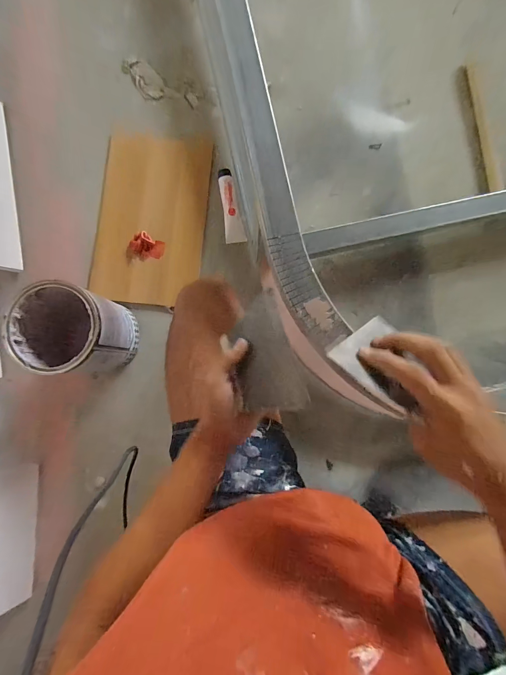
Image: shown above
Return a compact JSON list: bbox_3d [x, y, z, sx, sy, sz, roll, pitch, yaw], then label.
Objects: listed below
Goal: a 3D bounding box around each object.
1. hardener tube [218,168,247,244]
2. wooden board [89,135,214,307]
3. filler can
[{"bbox_3d":[-0.050,-0.315,0.754,0.048,0.034,0.182,-7,85,-2],"label":"hardener tube"},{"bbox_3d":[-0.239,-0.282,0.748,0.242,0.020,0.401,6,87,1],"label":"wooden board"},{"bbox_3d":[-0.336,-0.008,0.626,0.149,0.204,0.149,0,87,0],"label":"filler can"}]

